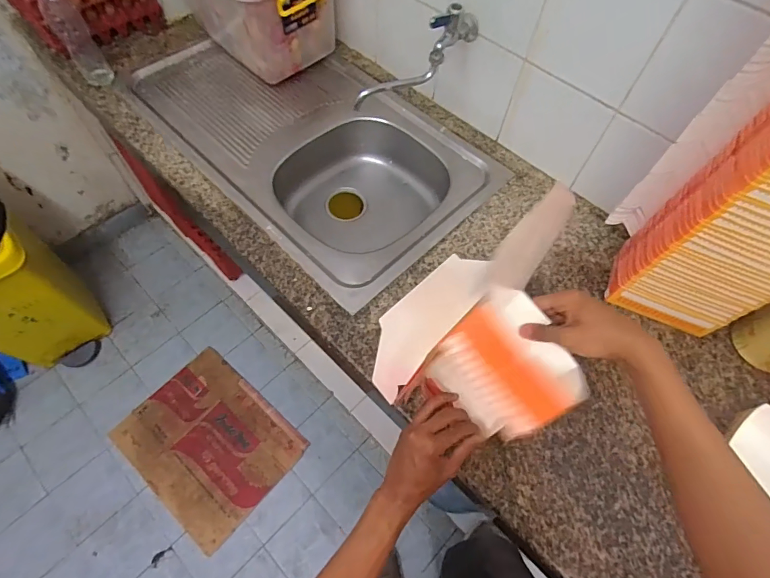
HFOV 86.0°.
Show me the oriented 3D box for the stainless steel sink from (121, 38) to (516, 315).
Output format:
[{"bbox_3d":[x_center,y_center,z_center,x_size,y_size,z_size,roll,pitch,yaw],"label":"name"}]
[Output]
[{"bbox_3d":[-0.187,-0.347,1.055,0.517,0.232,0.955,-39,69,-21],"label":"stainless steel sink"}]

